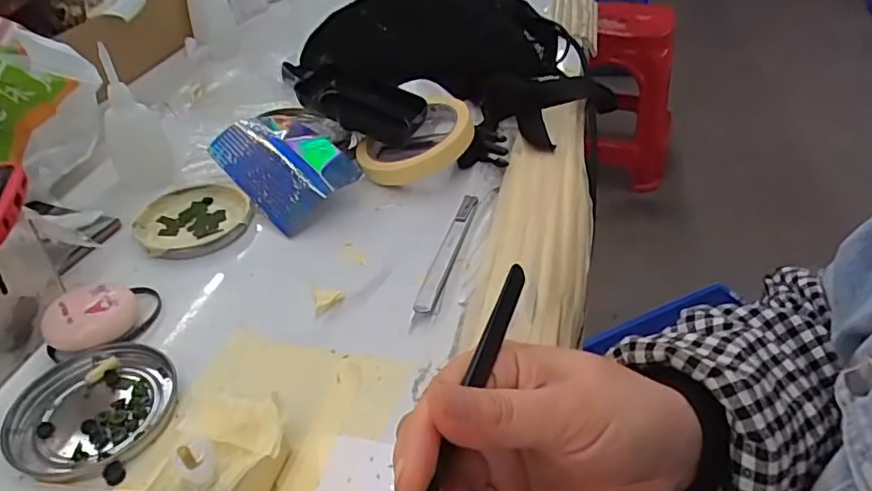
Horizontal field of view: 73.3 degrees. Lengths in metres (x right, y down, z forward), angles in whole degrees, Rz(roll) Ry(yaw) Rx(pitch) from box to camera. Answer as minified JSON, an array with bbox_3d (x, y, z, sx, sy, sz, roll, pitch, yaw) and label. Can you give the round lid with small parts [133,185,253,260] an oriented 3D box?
[{"bbox_3d":[-0.178,-0.019,0.432,0.078,0.012,0.081,-1,38,1],"label":"round lid with small parts"}]

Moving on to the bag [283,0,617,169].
[{"bbox_3d":[-0.003,-0.184,0.560,0.262,0.092,0.281,-14,40,-15],"label":"bag"}]

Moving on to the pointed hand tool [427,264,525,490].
[{"bbox_3d":[0.015,0.050,0.217,0.007,0.008,0.128,12,41,17],"label":"pointed hand tool"}]

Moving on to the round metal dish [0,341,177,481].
[{"bbox_3d":[-0.178,0.083,0.302,0.078,0.008,0.075,-1,38,1],"label":"round metal dish"}]

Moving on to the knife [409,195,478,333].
[{"bbox_3d":[0.008,0.006,0.393,0.014,0.005,0.133,10,40,14],"label":"knife"}]

